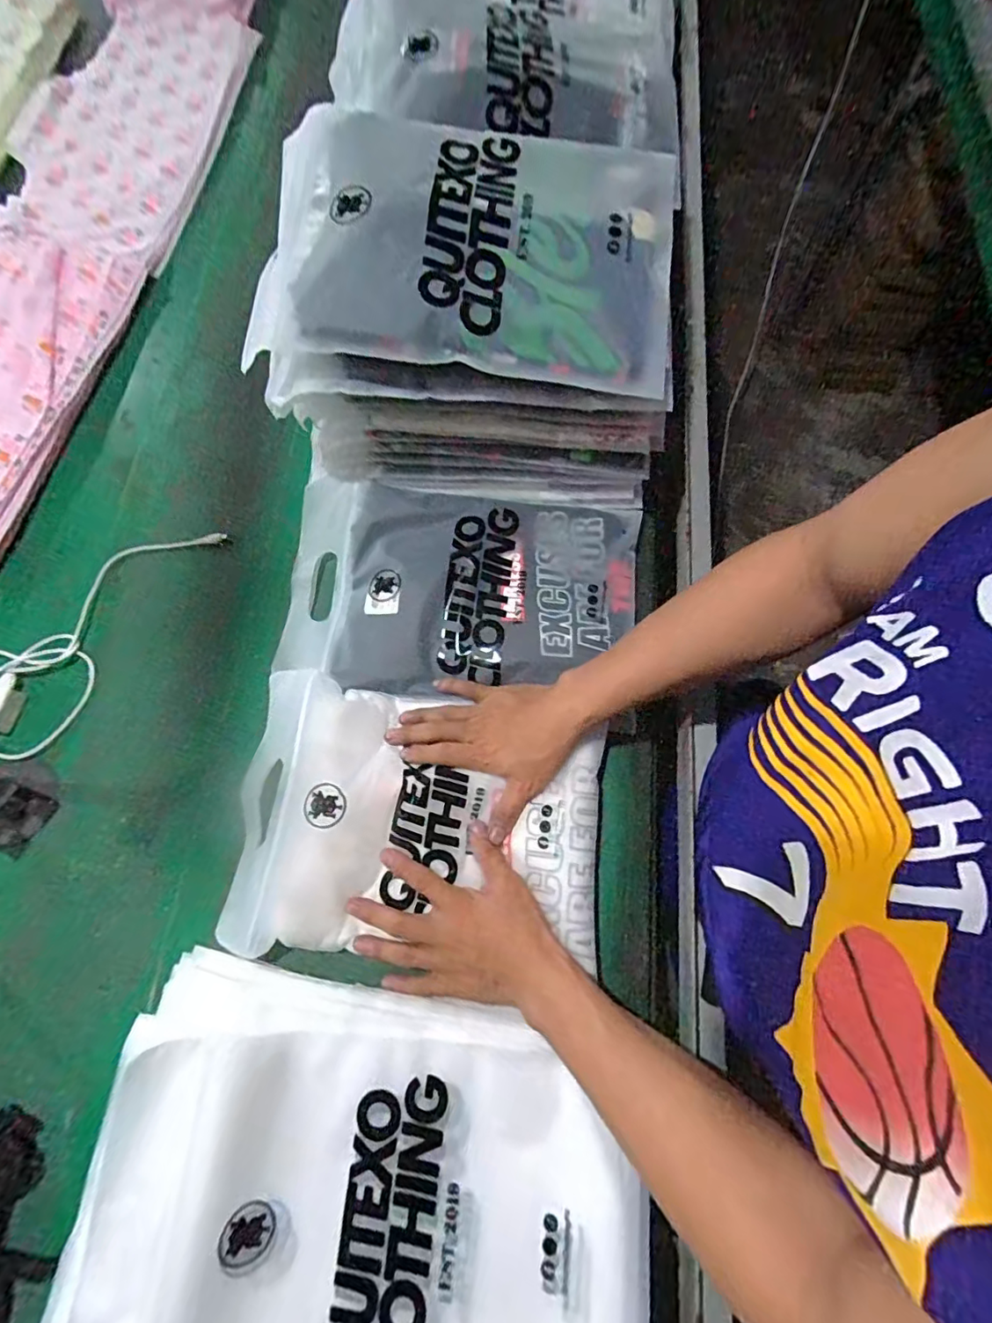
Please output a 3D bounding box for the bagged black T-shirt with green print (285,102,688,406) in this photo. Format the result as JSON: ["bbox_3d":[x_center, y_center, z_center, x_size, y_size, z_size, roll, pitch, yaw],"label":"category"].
[{"bbox_3d":[-0.017,-0.347,0.459,0.329,0.052,0.226,6,73,3],"label":"bagged black T-shirt with green print"}]

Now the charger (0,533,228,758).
[{"bbox_3d":[-0.430,-0.043,0.579,0.119,0.023,0.306,33,76,10],"label":"charger"}]

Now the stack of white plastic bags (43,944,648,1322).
[{"bbox_3d":[-0.089,0.397,0.386,0.388,0.050,0.282,8,73,3],"label":"stack of white plastic bags"}]

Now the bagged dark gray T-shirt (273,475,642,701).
[{"bbox_3d":[-0.036,-0.078,0.574,0.356,0.030,0.219,4,73,2],"label":"bagged dark gray T-shirt"}]

